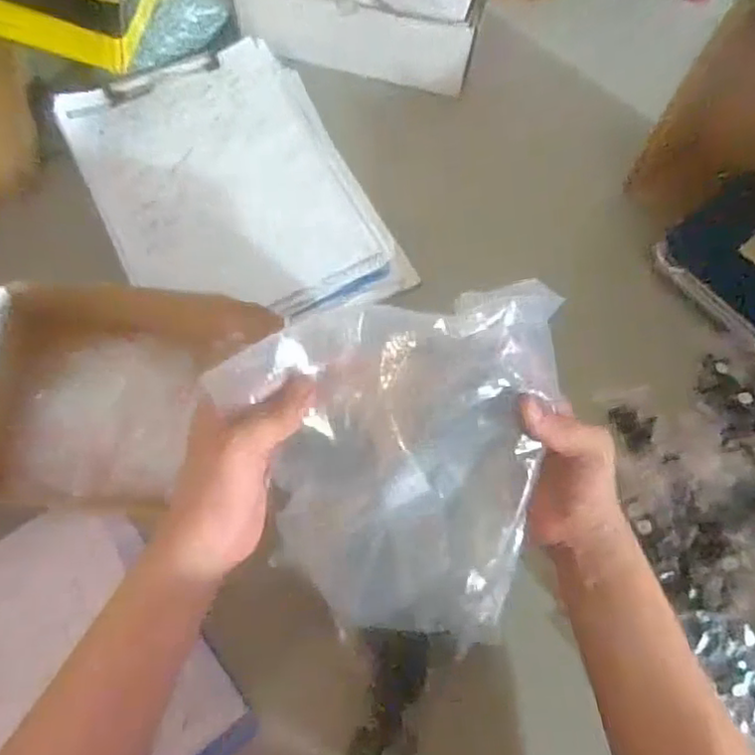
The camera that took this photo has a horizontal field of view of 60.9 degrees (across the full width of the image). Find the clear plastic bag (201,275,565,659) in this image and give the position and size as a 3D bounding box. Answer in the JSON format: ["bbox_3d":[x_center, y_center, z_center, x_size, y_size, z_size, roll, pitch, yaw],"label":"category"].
[{"bbox_3d":[0.016,0.070,0.432,0.220,0.070,0.242,-6,100,-1],"label":"clear plastic bag"}]

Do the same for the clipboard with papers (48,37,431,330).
[{"bbox_3d":[-0.139,-0.177,0.599,0.224,0.027,0.309,-25,71,-11],"label":"clipboard with papers"}]

